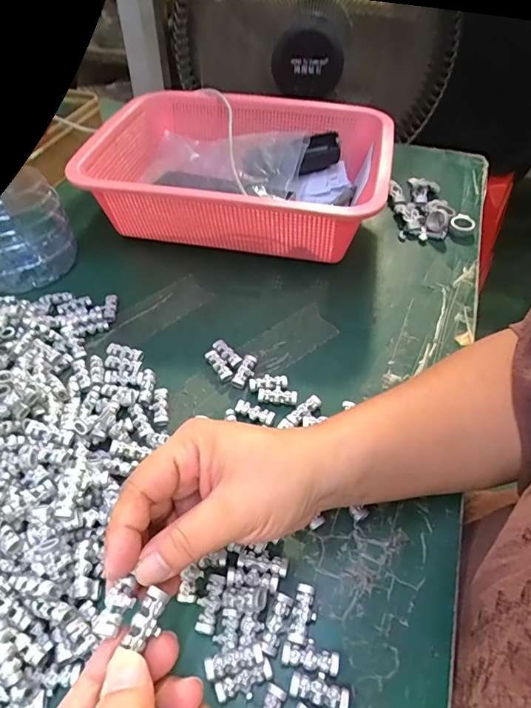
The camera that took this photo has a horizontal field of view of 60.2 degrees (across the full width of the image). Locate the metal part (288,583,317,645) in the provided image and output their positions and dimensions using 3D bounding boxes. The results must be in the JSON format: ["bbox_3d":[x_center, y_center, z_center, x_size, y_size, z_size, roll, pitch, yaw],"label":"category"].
[{"bbox_3d":[0.021,0.145,0.256,0.013,0.006,0.029,13,50,11],"label":"metal part"}]

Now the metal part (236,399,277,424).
[{"bbox_3d":[-0.008,0.043,0.343,0.030,0.005,0.011,20,52,16],"label":"metal part"}]

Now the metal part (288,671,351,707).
[{"bbox_3d":[0.028,0.172,0.234,0.030,0.008,0.013,13,51,11],"label":"metal part"}]

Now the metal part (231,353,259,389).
[{"bbox_3d":[-0.016,0.014,0.369,0.013,0.008,0.029,15,51,13],"label":"metal part"}]

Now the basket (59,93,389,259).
[{"bbox_3d":[-0.020,-0.197,0.500,0.285,0.090,0.226,10,50,9],"label":"basket"}]

